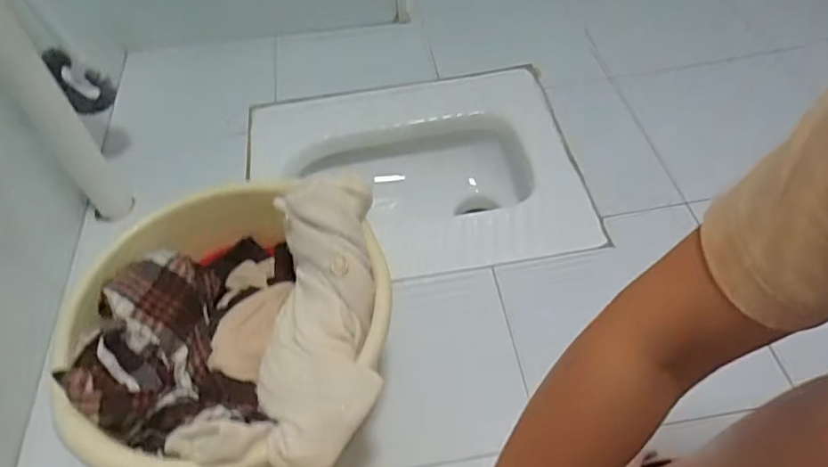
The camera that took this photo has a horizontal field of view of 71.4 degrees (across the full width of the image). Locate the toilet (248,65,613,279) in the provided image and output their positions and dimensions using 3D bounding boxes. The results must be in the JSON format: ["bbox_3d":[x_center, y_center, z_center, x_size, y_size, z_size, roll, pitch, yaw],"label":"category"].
[{"bbox_3d":[-0.001,-0.077,1.010,0.534,0.174,0.424,-11,52,-4],"label":"toilet"}]

